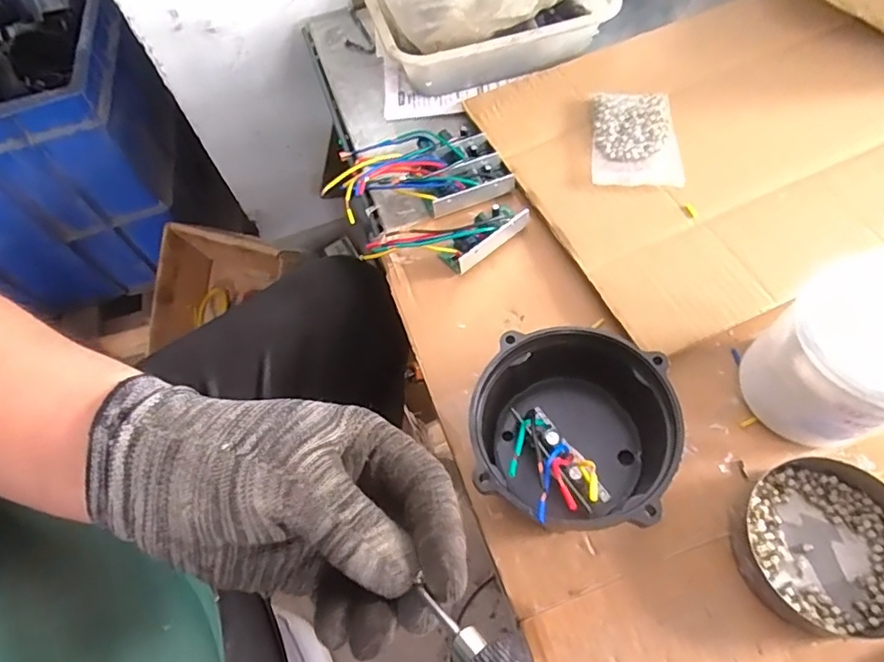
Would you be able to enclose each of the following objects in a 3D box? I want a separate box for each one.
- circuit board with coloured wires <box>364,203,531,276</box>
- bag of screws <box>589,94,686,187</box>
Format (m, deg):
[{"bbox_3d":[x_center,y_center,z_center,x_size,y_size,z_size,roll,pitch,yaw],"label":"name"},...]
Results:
[{"bbox_3d":[0.007,-0.076,0.485,0.144,0.020,0.054,-18,66,-5],"label":"circuit board with coloured wires"},{"bbox_3d":[0.184,-0.183,0.516,0.079,0.009,0.108,3,66,5],"label":"bag of screws"}]

